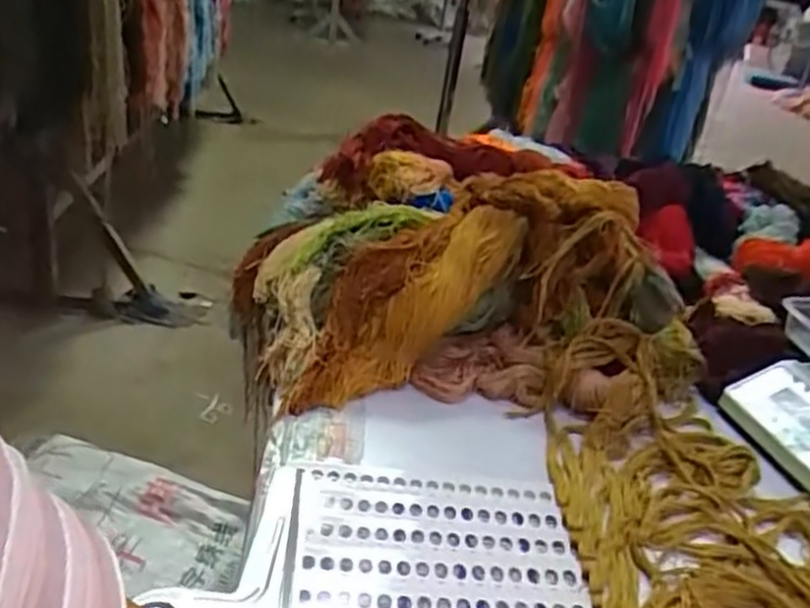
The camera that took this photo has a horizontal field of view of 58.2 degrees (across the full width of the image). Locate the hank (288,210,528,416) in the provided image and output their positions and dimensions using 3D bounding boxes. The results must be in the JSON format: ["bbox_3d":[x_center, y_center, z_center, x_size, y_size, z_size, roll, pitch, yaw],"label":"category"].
[{"bbox_3d":[-0.006,-0.007,0.732,0.304,0.078,0.103,-41,50,-20],"label":"hank"}]

